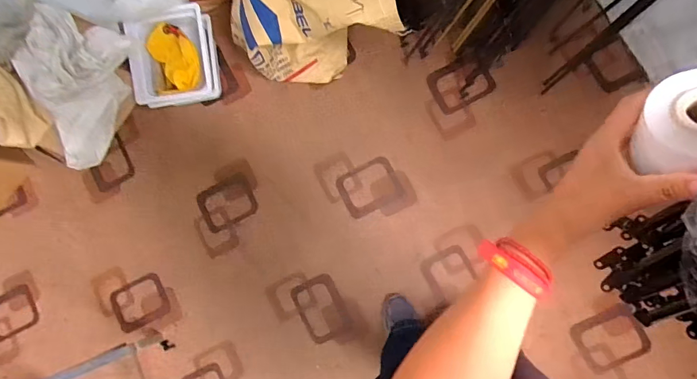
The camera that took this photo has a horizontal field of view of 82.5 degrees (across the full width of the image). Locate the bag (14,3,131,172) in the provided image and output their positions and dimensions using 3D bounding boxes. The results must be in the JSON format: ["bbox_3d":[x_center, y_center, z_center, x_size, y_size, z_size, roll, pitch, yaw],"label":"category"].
[{"bbox_3d":[-0.742,-0.262,1.057,0.231,0.126,0.397,3,85,8],"label":"bag"}]

